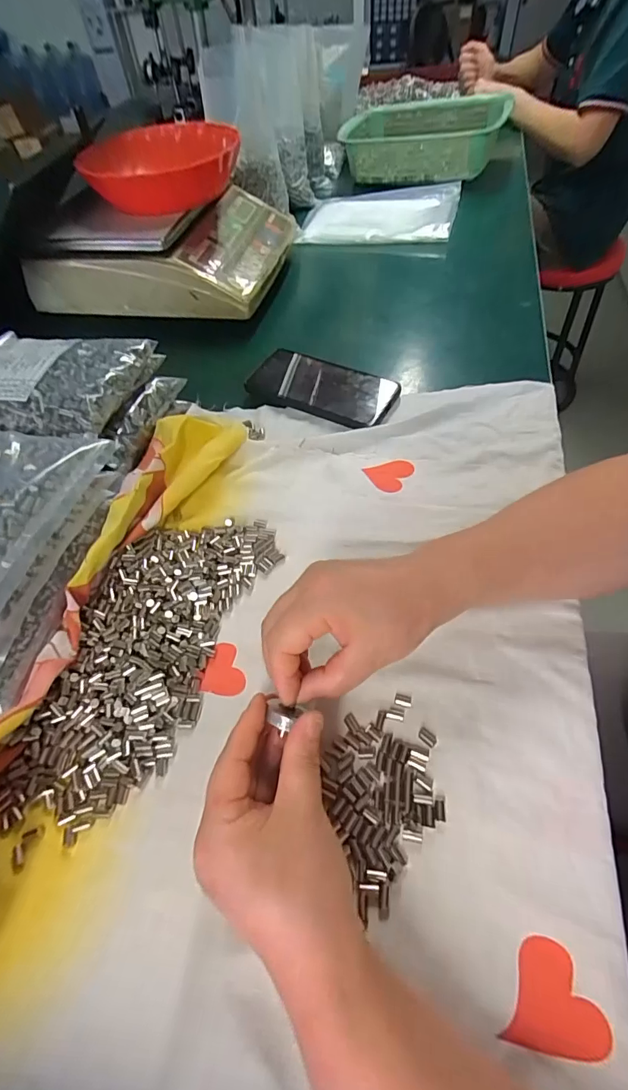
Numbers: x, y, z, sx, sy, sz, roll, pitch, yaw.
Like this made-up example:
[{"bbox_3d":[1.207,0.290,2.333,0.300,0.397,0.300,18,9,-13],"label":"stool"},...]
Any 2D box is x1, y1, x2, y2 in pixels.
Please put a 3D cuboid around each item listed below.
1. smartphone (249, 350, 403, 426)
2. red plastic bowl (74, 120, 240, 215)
[{"bbox_3d":[0.008,-0.177,0.494,0.161,0.017,0.079,24,60,19],"label":"smartphone"},{"bbox_3d":[-0.197,-0.503,0.597,0.190,0.057,0.190,-12,54,-3],"label":"red plastic bowl"}]

